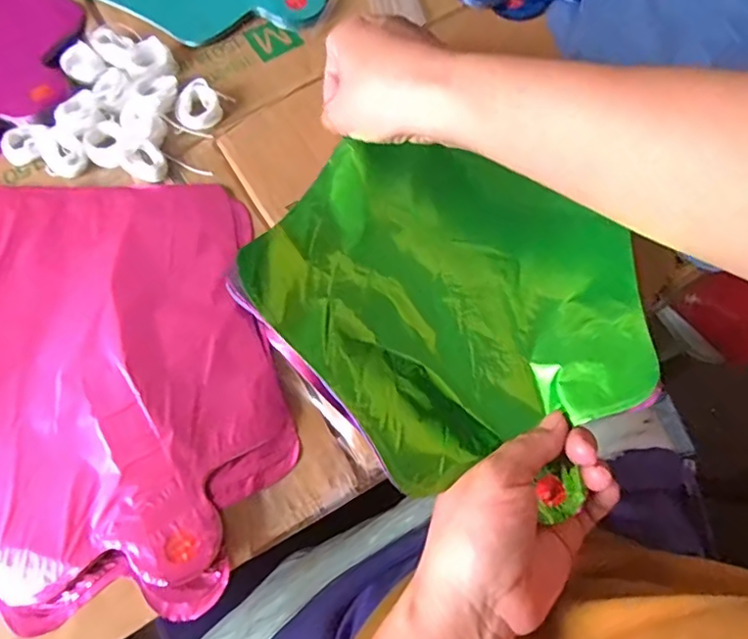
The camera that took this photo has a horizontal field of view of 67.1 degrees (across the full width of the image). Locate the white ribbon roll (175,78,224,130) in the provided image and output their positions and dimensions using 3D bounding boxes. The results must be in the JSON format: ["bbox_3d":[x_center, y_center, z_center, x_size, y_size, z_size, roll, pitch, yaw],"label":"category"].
[{"bbox_3d":[-0.116,-0.140,0.371,0.028,0.013,0.028,-1,69,2],"label":"white ribbon roll"}]

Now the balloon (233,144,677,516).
[{"bbox_3d":[0.046,-0.023,0.325,0.191,0.042,0.212,-38,73,-11],"label":"balloon"}]

